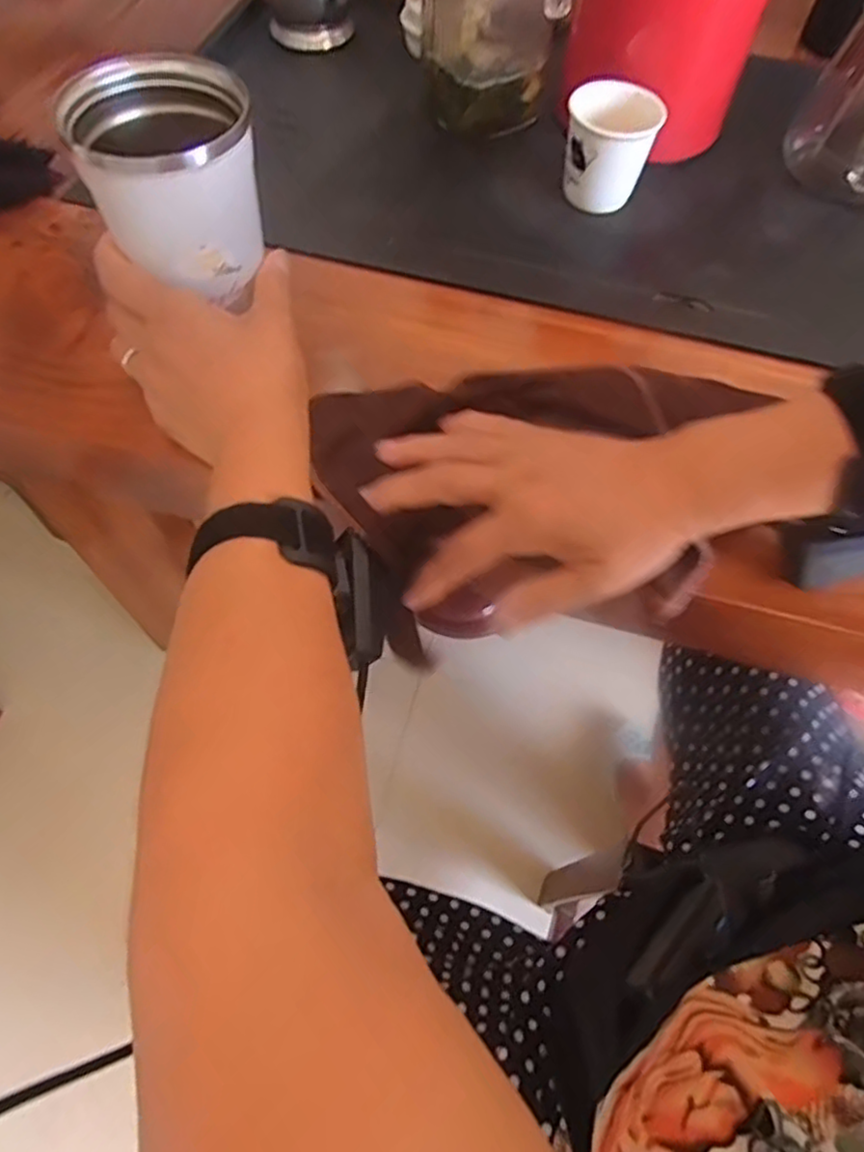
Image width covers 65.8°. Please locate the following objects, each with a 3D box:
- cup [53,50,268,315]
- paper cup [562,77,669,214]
[{"bbox_3d":[-0.127,-0.194,0.329,0.080,0.075,0.071,-29,67,-17],"label":"cup"},{"bbox_3d":[0.122,-0.297,0.461,0.059,0.062,0.054,1,62,-3],"label":"paper cup"}]

